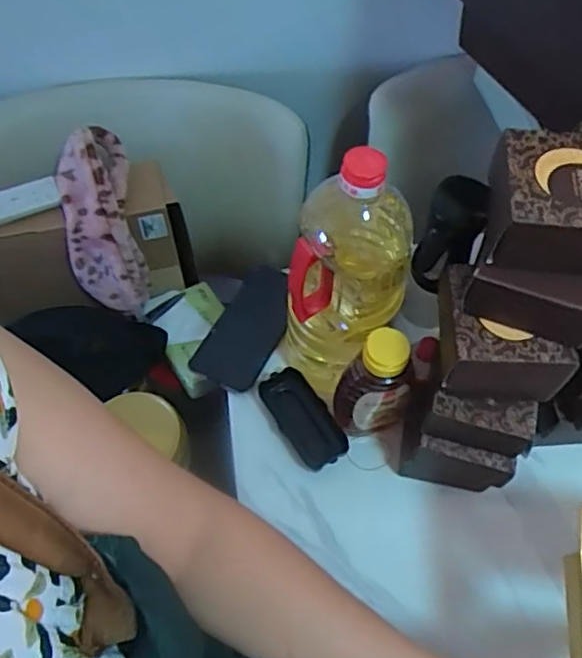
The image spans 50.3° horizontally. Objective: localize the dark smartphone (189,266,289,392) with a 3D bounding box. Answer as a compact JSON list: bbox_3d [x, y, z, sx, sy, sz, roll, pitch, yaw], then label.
[{"bbox_3d":[-0.046,-0.001,0.696,0.074,0.014,0.142,32,83,14],"label":"dark smartphone"}]

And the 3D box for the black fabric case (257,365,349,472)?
[{"bbox_3d":[0.014,0.094,0.652,0.051,0.024,0.112,-28,65,-15],"label":"black fabric case"}]

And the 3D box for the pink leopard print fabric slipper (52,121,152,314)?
[{"bbox_3d":[-0.228,-0.122,0.749,0.082,0.227,0.076,-8,20,-5],"label":"pink leopard print fabric slipper"}]

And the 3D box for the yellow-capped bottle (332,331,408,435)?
[{"bbox_3d":[0.080,0.058,0.594,0.065,0.145,0.050,-27,64,-15],"label":"yellow-capped bottle"}]

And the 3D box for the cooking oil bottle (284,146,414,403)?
[{"bbox_3d":[0.046,-0.035,0.569,0.107,0.270,0.096,8,61,4],"label":"cooking oil bottle"}]

